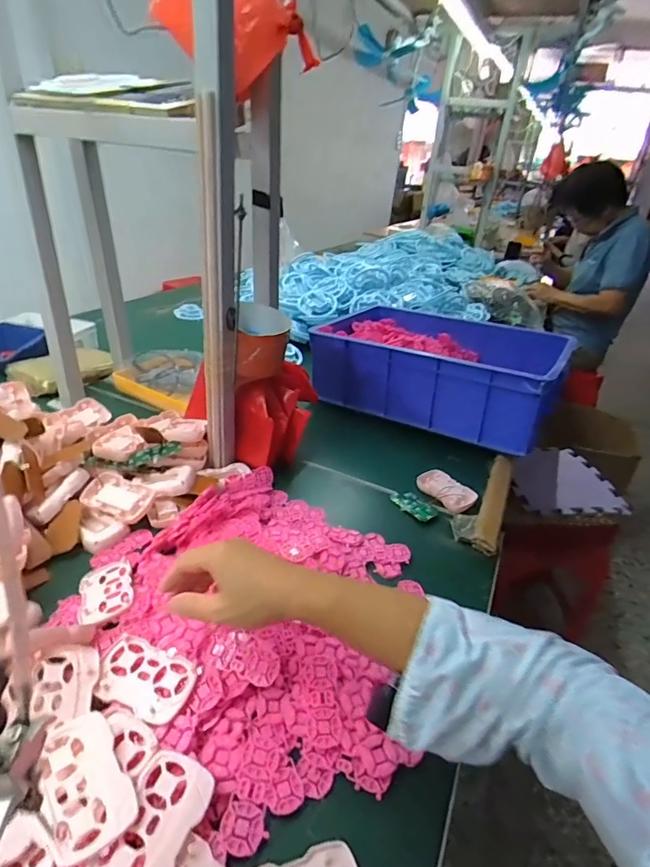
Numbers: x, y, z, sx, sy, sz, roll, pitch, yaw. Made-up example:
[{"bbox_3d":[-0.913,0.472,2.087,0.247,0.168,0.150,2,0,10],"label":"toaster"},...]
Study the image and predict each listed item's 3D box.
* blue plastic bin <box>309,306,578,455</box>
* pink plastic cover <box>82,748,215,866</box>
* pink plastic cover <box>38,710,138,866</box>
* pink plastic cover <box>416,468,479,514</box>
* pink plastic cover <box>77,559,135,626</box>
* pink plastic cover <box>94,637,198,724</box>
[{"bbox_3d":[0.225,-0.141,0.938,0.461,0.162,0.303,24,35,27],"label":"blue plastic bin"},{"bbox_3d":[-0.121,0.277,0.328,0.054,0.013,0.088,15,32,14],"label":"pink plastic cover"},{"bbox_3d":[-0.173,0.250,0.334,0.050,0.015,0.086,-19,39,-36],"label":"pink plastic cover"},{"bbox_3d":[0.191,0.089,0.725,0.053,0.020,0.093,-19,39,-36],"label":"pink plastic cover"},{"bbox_3d":[-0.237,0.171,0.503,0.054,0.016,0.082,-9,34,-24],"label":"pink plastic cover"},{"bbox_3d":[-0.157,0.214,0.407,0.083,0.006,0.055,13,31,10],"label":"pink plastic cover"}]

